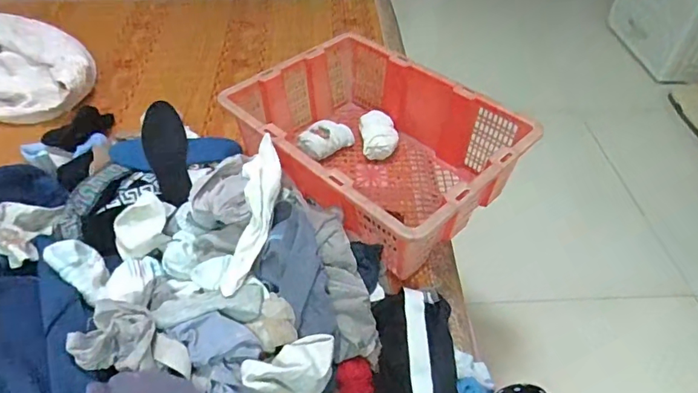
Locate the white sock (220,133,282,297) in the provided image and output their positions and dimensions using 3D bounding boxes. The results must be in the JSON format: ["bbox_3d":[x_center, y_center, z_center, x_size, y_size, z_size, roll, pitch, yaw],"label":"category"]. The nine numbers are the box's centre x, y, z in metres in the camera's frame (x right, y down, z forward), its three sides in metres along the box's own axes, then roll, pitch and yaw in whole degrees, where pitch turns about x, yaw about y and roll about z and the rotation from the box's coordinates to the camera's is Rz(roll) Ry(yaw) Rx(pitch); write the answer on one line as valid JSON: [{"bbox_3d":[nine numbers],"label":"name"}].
[{"bbox_3d":[-0.140,0.018,0.687,0.073,0.084,0.252,8,68,2],"label":"white sock"}]

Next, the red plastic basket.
[{"bbox_3d":[0.036,-0.099,0.871,0.469,0.181,0.337,34,56,27],"label":"red plastic basket"}]

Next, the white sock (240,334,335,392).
[{"bbox_3d":[-0.065,0.236,0.589,0.107,0.090,0.087,-19,50,-17],"label":"white sock"}]

